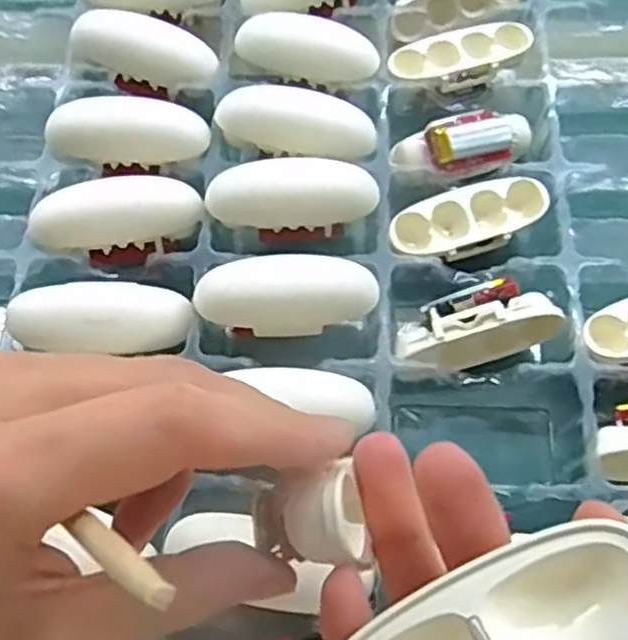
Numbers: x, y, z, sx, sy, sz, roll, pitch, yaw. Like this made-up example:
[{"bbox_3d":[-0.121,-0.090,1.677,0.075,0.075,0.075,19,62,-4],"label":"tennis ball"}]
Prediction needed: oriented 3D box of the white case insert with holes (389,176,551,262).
[{"bbox_3d":[0.063,-0.040,0.295,0.064,0.015,0.025,-17,64,-3],"label":"white case insert with holes"}]

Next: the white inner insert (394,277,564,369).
[{"bbox_3d":[0.061,0.002,0.275,0.057,0.021,0.027,-20,65,-4],"label":"white inner insert"}]

